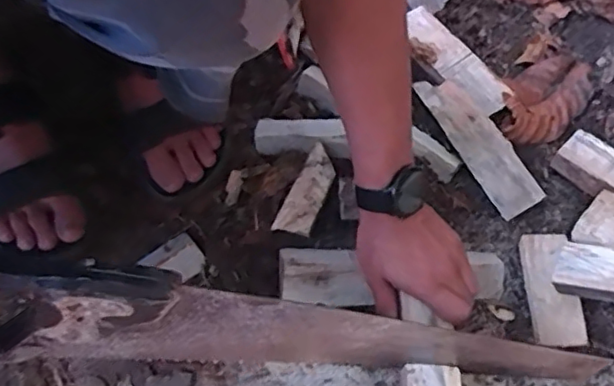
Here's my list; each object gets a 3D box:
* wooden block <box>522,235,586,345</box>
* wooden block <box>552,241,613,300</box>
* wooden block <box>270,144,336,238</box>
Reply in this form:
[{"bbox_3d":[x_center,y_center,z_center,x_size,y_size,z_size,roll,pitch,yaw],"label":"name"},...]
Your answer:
[{"bbox_3d":[0.231,0.089,0.572,0.041,0.012,0.108,-7,64,14],"label":"wooden block"},{"bbox_3d":[0.260,0.070,0.546,0.062,0.021,0.045,10,61,40],"label":"wooden block"},{"bbox_3d":[0.002,-0.001,0.606,0.035,0.011,0.095,26,74,7],"label":"wooden block"}]

